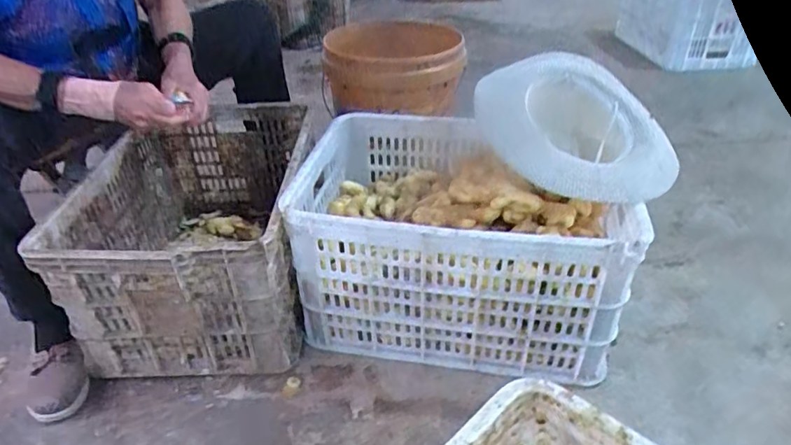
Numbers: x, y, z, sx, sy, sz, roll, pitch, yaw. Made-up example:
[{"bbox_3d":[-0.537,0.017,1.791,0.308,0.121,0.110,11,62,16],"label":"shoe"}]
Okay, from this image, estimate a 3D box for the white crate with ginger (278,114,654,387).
[{"bbox_3d":[0.117,0.024,0.960,0.511,0.293,0.375,5,36,9],"label":"white crate with ginger"}]

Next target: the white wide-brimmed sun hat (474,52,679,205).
[{"bbox_3d":[0.312,-0.163,0.892,0.245,0.125,0.339,-11,37,-13],"label":"white wide-brimmed sun hat"}]

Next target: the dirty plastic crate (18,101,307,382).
[{"bbox_3d":[-0.351,0.004,1.012,0.354,0.284,0.548,-2,36,-1],"label":"dirty plastic crate"}]

